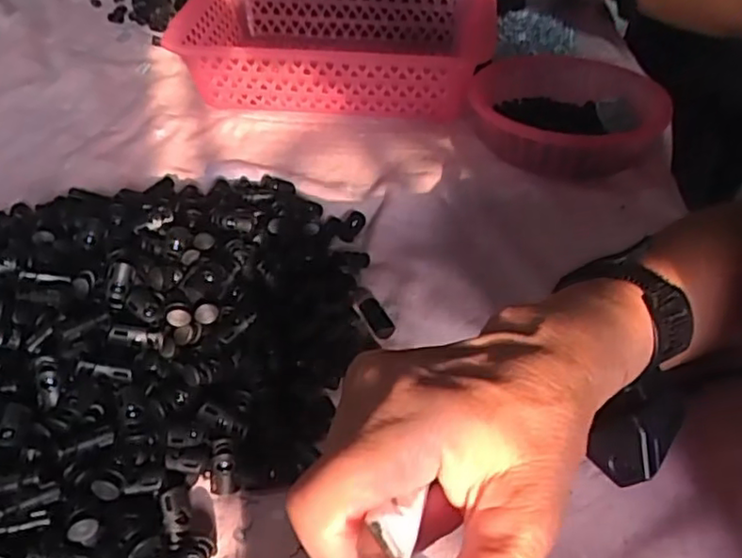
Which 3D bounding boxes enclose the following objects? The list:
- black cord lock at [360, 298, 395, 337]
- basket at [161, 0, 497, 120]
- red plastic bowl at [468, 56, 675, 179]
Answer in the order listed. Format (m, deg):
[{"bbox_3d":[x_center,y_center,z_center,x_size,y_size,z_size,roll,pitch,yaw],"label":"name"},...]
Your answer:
[{"bbox_3d":[0.003,0.024,0.411,0.015,0.007,0.029,-18,43,-22],"label":"black cord lock"},{"bbox_3d":[-0.027,-0.251,0.684,0.310,0.094,0.213,4,39,3],"label":"basket"},{"bbox_3d":[0.178,-0.150,0.595,0.155,0.062,0.171,-4,40,-6],"label":"red plastic bowl"}]

